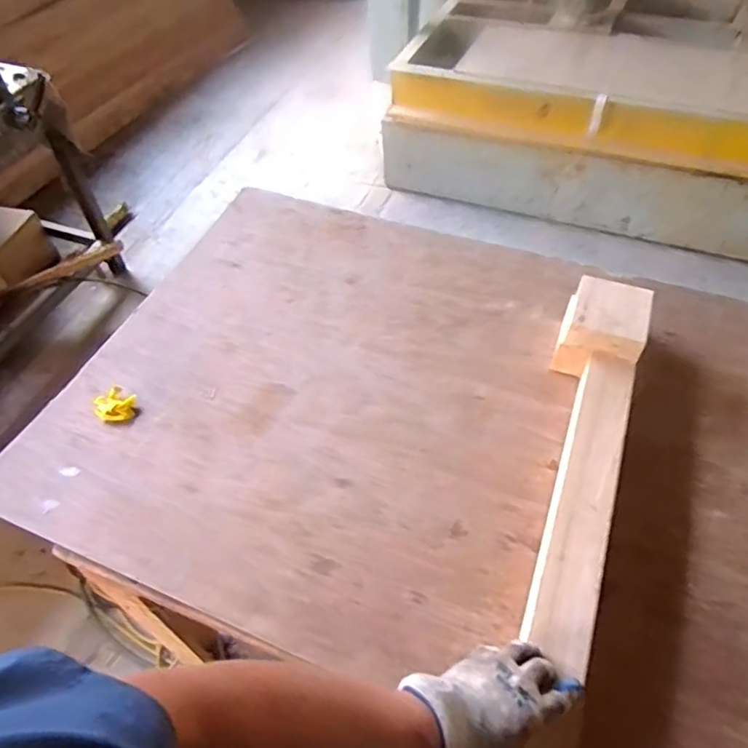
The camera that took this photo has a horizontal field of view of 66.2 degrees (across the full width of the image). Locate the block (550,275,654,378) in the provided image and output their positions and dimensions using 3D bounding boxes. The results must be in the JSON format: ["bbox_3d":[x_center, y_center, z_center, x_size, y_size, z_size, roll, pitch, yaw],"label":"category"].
[{"bbox_3d":[0.357,-0.072,0.904,0.118,0.112,0.132,15,55,15],"label":"block"}]

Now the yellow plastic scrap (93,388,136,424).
[{"bbox_3d":[-0.411,0.051,0.914,0.056,0.026,0.051,-2,56,2],"label":"yellow plastic scrap"}]

